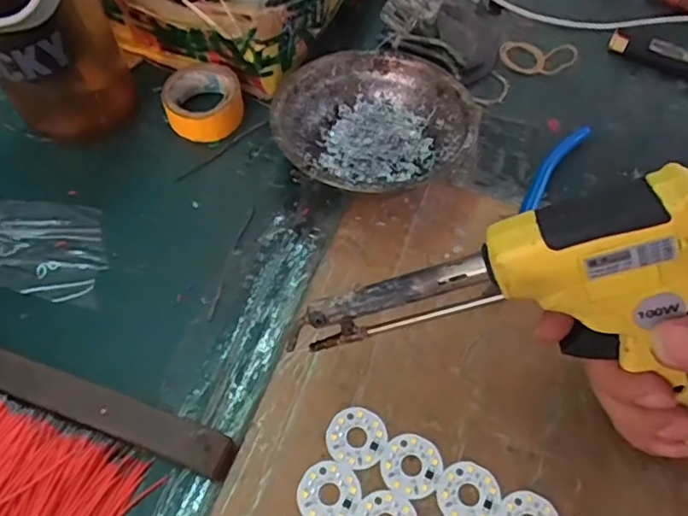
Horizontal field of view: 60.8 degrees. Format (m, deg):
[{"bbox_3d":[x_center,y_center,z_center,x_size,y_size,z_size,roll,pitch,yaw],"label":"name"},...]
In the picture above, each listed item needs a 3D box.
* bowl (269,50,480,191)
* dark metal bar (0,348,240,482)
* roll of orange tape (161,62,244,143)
[{"bbox_3d":[0.019,-0.083,0.388,0.124,0.045,0.120,0,59,0],"label":"bowl"},{"bbox_3d":[-0.162,0.068,0.314,0.220,0.015,0.020,18,61,11],"label":"dark metal bar"},{"bbox_3d":[-0.099,-0.112,0.416,0.055,0.025,0.057,0,59,0],"label":"roll of orange tape"}]

